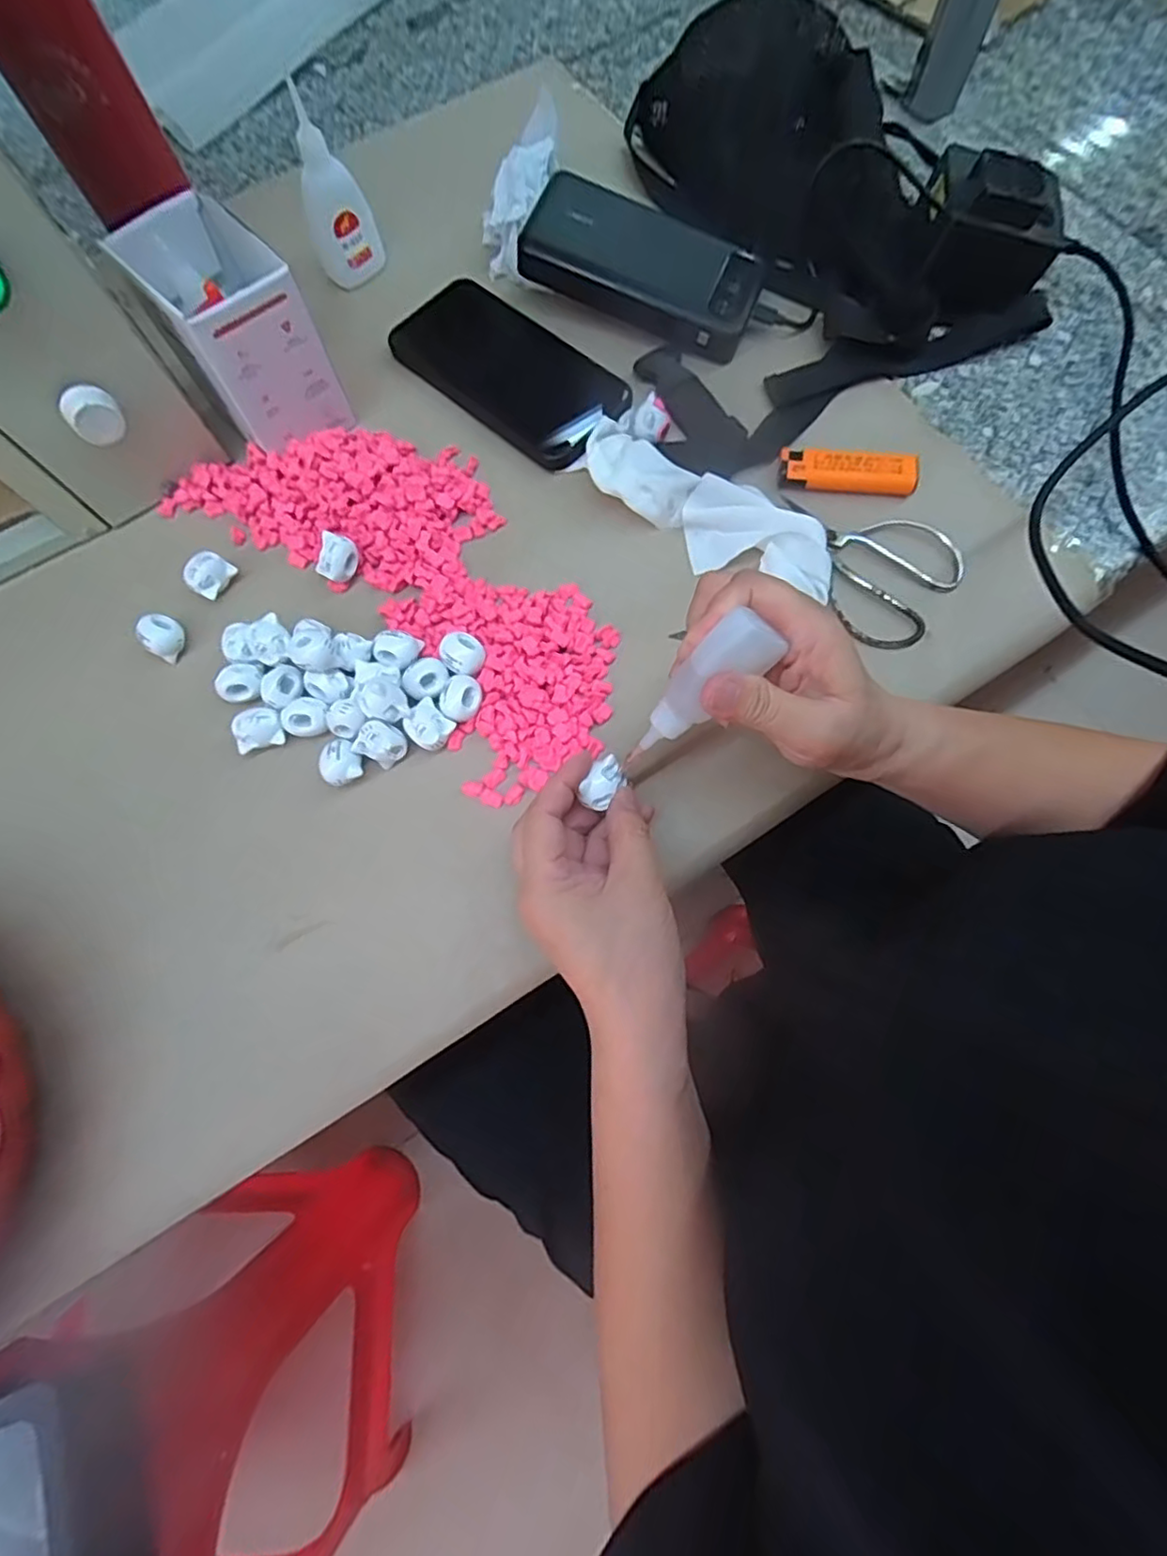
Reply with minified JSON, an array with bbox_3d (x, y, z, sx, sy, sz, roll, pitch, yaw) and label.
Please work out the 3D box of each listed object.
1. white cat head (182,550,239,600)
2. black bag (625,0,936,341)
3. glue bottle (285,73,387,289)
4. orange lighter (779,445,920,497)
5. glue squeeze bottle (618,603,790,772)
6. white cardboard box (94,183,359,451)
[{"bbox_3d":[-0.224,-0.122,0.371,0.018,0.015,0.025,30,76,10],"label":"white cat head"},{"bbox_3d":[0.153,-0.426,0.427,0.121,0.069,0.290,-39,76,-9],"label":"black bag"},{"bbox_3d":[-0.165,-0.382,0.415,0.043,0.082,0.025,-34,74,-10],"label":"glue bottle"},{"bbox_3d":[0.160,-0.188,0.378,0.080,0.013,0.023,9,74,5],"label":"orange lighter"},{"bbox_3d":[0.046,-0.034,0.269,0.024,0.086,0.021,-19,67,-47],"label":"glue squeeze bottle"},{"bbox_3d":[-0.205,-0.263,0.370,0.076,0.088,0.092,-35,75,-8],"label":"white cardboard box"}]

